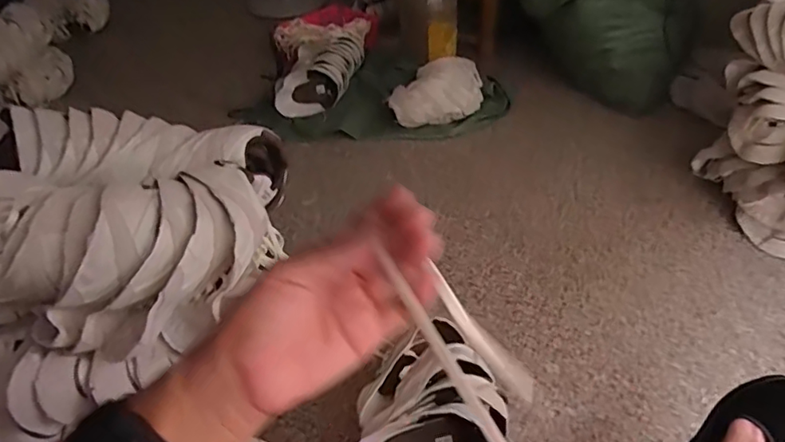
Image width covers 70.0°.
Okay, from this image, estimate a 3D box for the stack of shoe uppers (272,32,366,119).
[{"bbox_3d":[-0.216,-0.478,1.766,0.200,0.117,0.422,2,39,8],"label":"stack of shoe uppers"}]

